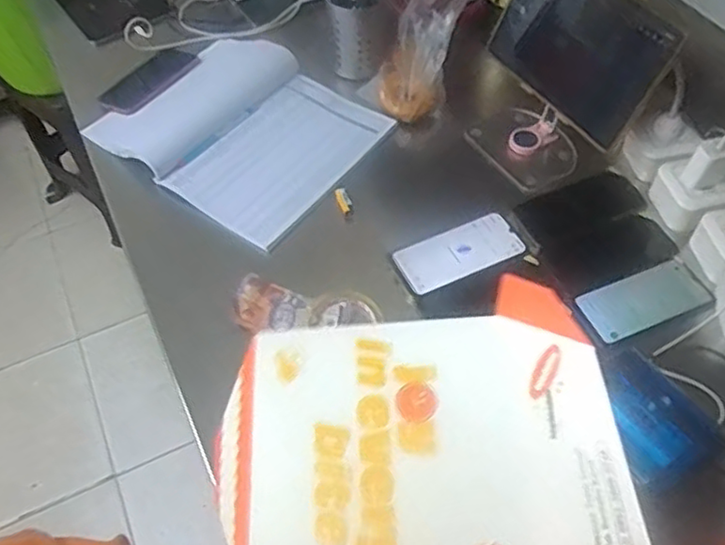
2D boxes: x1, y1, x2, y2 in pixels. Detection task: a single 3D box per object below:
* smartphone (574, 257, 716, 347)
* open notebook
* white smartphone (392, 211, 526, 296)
[{"bbox_3d":[0.339,0.033,0.779,0.165,0.012,0.075,-20,57,-13],"label":"smartphone"},{"bbox_3d":[-0.179,-0.218,0.957,0.359,0.028,0.310,31,61,21],"label":"open notebook"},{"bbox_3d":[0.123,-0.025,0.833,0.156,0.011,0.074,-22,63,-7],"label":"white smartphone"}]

